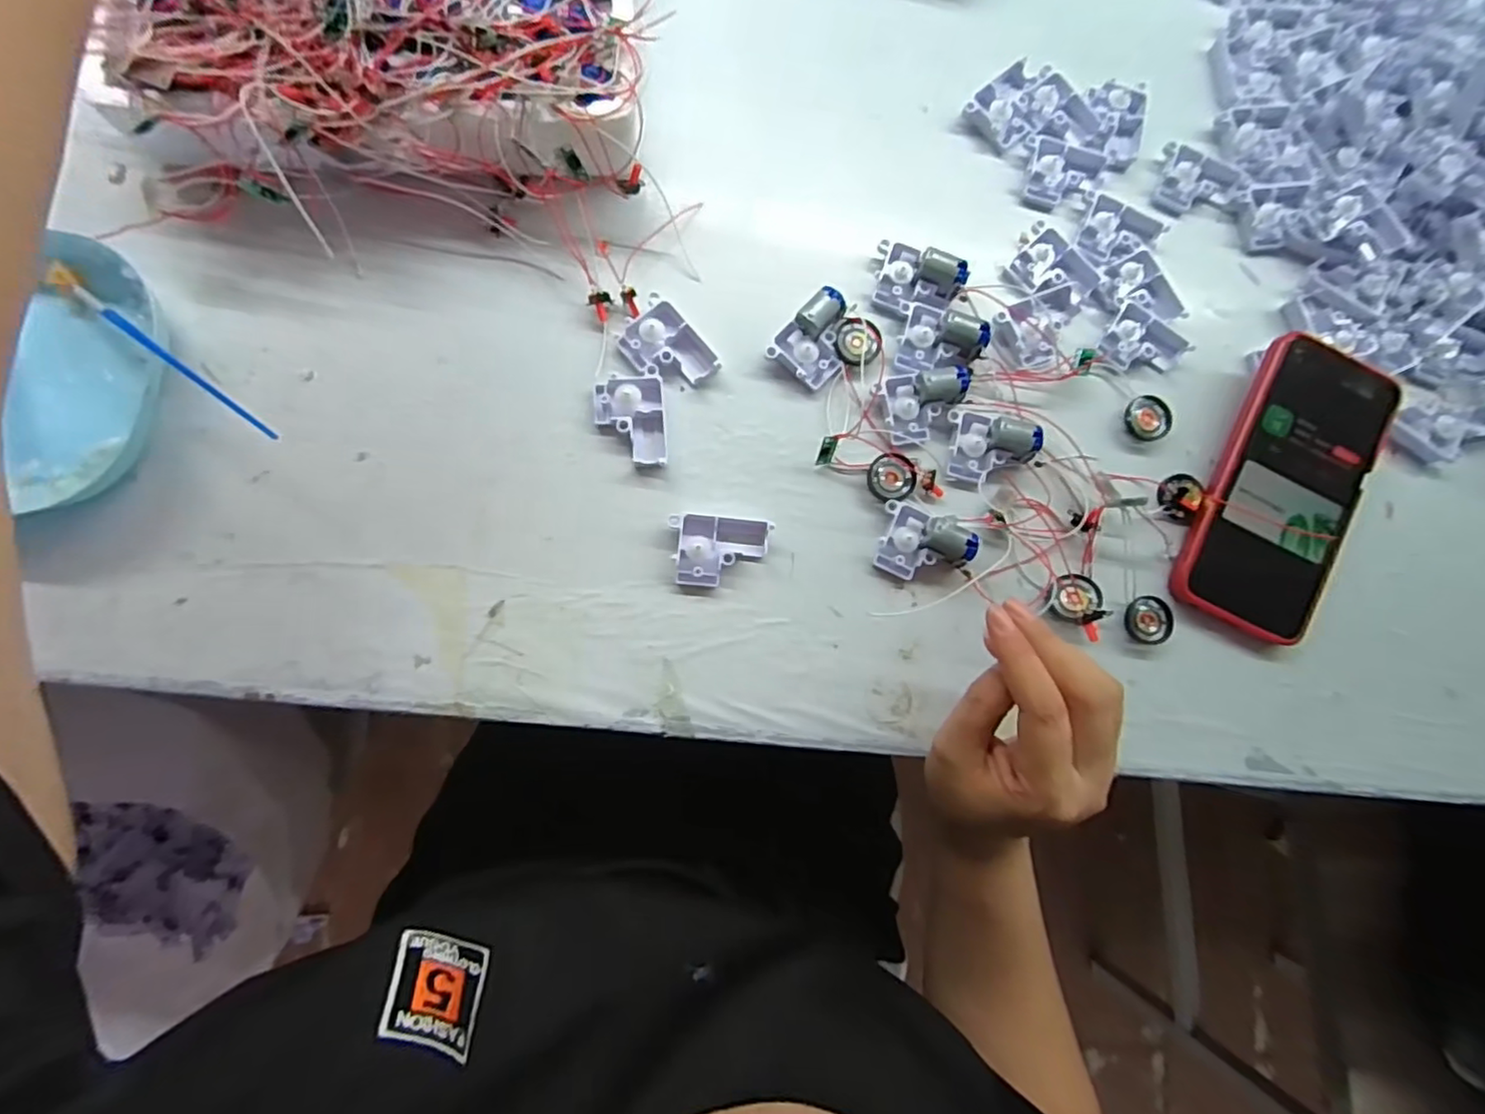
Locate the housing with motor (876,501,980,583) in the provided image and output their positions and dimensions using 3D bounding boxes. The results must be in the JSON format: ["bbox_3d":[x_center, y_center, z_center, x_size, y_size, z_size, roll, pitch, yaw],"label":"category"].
[{"bbox_3d":[0.096,-0.006,0.326,0.047,0.020,0.035,17,81,-3],"label":"housing with motor"}]

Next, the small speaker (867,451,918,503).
[{"bbox_3d":[0.081,-0.043,0.335,0.025,0.006,0.027,1,82,-5],"label":"small speaker"}]

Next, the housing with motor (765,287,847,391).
[{"bbox_3d":[0.041,-0.117,0.337,0.035,0.019,0.046,40,80,1],"label":"housing with motor"}]

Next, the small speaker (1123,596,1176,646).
[{"bbox_3d":[0.222,0.034,0.340,0.026,0.005,0.026,1,82,-5],"label":"small speaker"}]

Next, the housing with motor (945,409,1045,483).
[{"bbox_3d":[0.136,-0.061,0.337,0.047,0.016,0.038,9,81,-4],"label":"housing with motor"}]

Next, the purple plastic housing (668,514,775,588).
[{"bbox_3d":[-0.011,-0.003,0.321,0.050,0.013,0.036,2,82,-5],"label":"purple plastic housing"}]

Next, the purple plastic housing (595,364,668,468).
[{"bbox_3d":[-0.058,-0.072,0.325,0.035,0.014,0.050,-3,82,-6],"label":"purple plastic housing"}]

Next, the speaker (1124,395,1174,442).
[{"bbox_3d":[0.232,-0.080,0.356,0.024,0.005,0.025,-3,82,-6],"label":"speaker"}]

